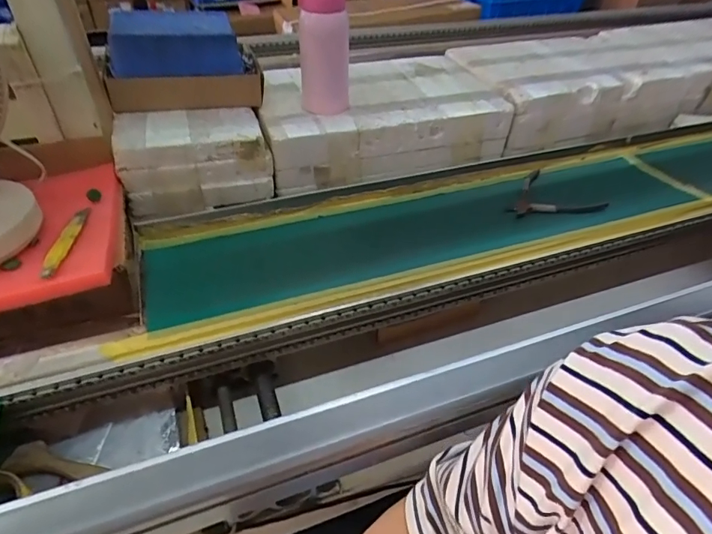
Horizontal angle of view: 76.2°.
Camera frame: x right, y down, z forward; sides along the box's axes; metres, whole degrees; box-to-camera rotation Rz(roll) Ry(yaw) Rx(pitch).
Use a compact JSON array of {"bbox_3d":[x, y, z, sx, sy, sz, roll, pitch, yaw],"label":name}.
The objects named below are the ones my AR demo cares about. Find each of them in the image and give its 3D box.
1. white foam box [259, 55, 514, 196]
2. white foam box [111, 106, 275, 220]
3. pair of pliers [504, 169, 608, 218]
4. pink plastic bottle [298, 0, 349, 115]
[{"bbox_3d":[0.034,-0.291,0.872,0.444,0.110,0.274,-11,42,-16],"label":"white foam box"},{"bbox_3d":[-0.249,-0.171,0.714,0.217,0.109,0.110,-11,42,-16],"label":"white foam box"},{"bbox_3d":[0.307,-0.101,0.682,0.122,0.009,0.150,23,44,22],"label":"pair of pliers"},{"bbox_3d":[-0.050,-0.352,0.719,0.078,0.203,0.067,-1,40,-4],"label":"pink plastic bottle"}]

